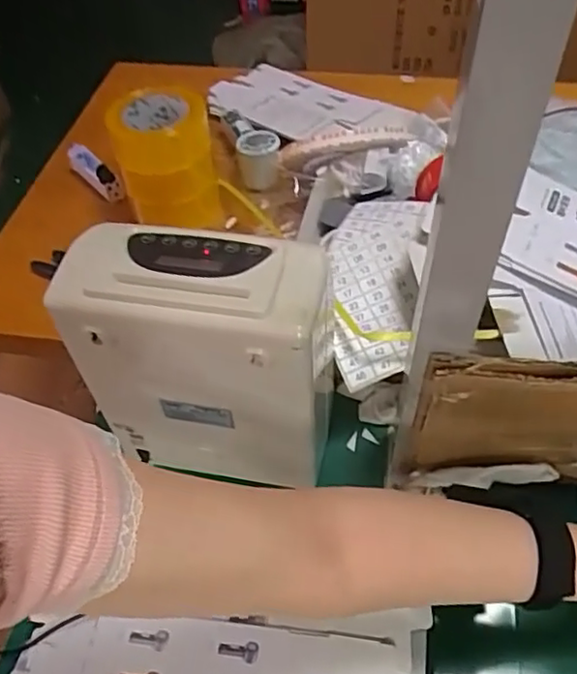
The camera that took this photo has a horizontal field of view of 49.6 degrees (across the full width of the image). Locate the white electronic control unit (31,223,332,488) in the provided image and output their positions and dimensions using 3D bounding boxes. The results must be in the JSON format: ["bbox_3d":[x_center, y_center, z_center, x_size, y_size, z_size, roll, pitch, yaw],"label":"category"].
[{"bbox_3d":[-0.065,0.009,0.491,0.195,0.174,0.099,8,54,10],"label":"white electronic control unit"}]

